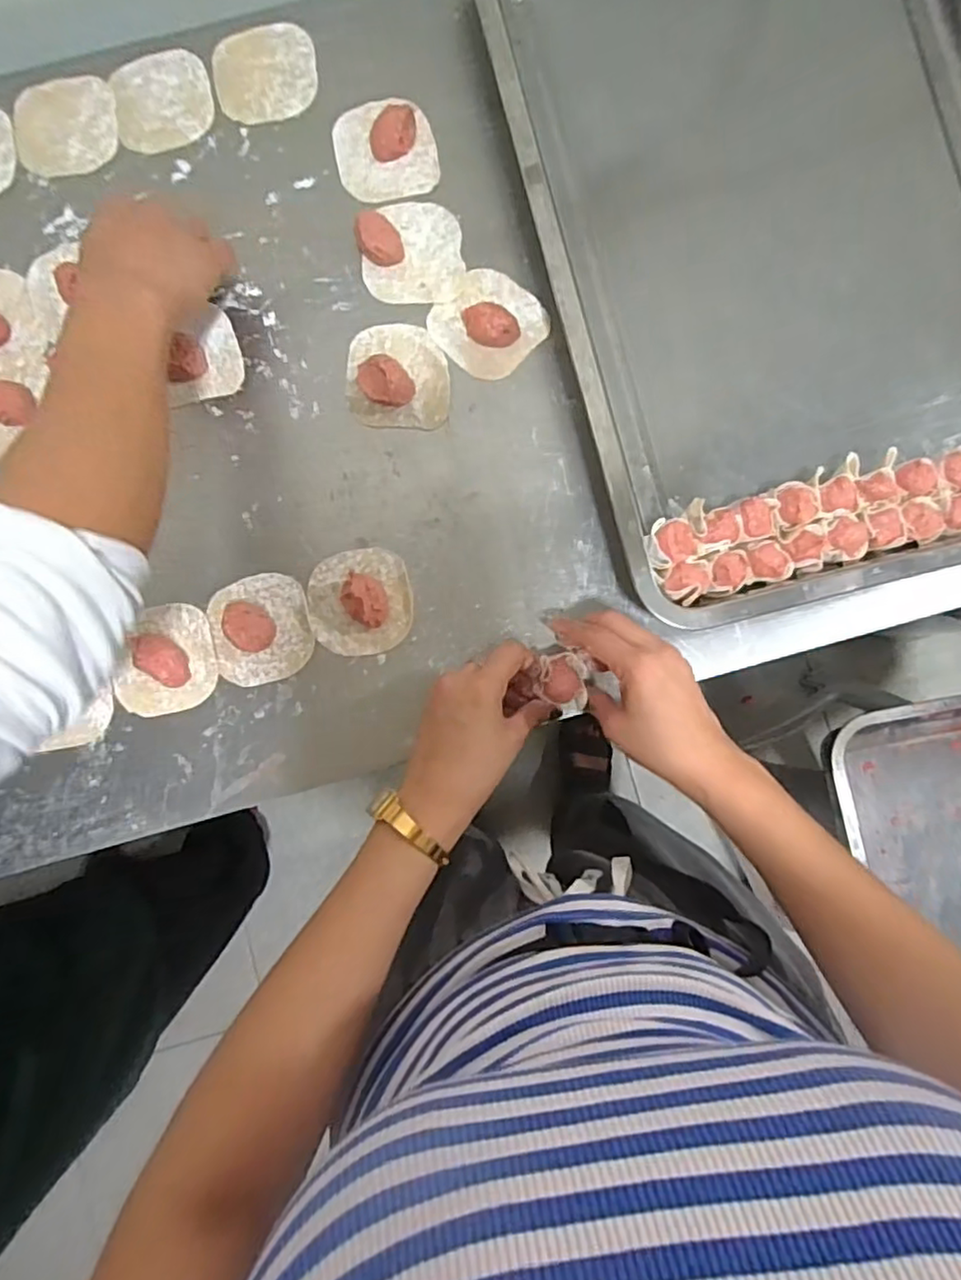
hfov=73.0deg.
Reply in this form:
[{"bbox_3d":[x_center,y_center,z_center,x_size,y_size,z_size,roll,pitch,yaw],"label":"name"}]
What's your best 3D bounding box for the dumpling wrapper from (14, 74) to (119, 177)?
[{"bbox_3d":[-0.324,-0.406,0.511,0.076,0.007,0.084,-6,86,-2],"label":"dumpling wrapper"}]

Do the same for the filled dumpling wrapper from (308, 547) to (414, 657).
[{"bbox_3d":[-0.089,-0.029,0.472,0.074,0.025,0.077,-7,86,-2],"label":"filled dumpling wrapper"}]

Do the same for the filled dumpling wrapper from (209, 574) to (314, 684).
[{"bbox_3d":[-0.162,-0.009,0.472,0.071,0.022,0.077,-13,86,-2],"label":"filled dumpling wrapper"}]

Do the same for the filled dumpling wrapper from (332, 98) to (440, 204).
[{"bbox_3d":[-0.075,-0.390,0.507,0.077,0.016,0.085,-13,86,-2],"label":"filled dumpling wrapper"}]

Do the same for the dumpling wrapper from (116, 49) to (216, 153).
[{"bbox_3d":[-0.251,-0.426,0.511,0.076,0.005,0.074,-17,86,-2],"label":"dumpling wrapper"}]

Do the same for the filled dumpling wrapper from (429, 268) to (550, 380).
[{"bbox_3d":[0.007,-0.244,0.489,0.077,0.023,0.076,44,86,2],"label":"filled dumpling wrapper"}]

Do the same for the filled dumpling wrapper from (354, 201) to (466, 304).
[{"bbox_3d":[-0.053,-0.302,0.495,0.077,0.022,0.080,-8,86,-2],"label":"filled dumpling wrapper"}]

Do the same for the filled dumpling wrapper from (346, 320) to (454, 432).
[{"bbox_3d":[-0.063,-0.202,0.486,0.076,0.021,0.082,-1,86,-1],"label":"filled dumpling wrapper"}]

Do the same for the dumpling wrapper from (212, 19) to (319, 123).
[{"bbox_3d":[-0.170,-0.451,0.514,0.079,0.006,0.079,0,86,-1],"label":"dumpling wrapper"}]

